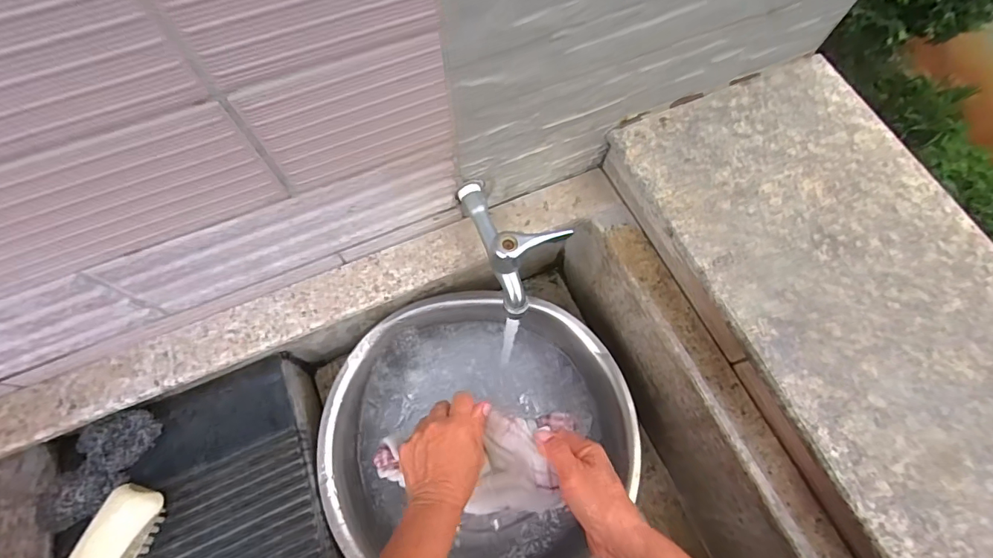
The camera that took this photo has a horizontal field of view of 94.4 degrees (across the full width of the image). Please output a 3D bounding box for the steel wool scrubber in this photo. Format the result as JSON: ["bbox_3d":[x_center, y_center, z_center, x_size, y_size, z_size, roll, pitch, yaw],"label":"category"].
[{"bbox_3d":[-0.386,0.165,0.474,0.053,0.024,0.057,0,69,-1],"label":"steel wool scrubber"}]

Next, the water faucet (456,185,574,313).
[{"bbox_3d":[0.017,-0.041,0.426,0.071,0.083,0.131,-24,71,-8],"label":"water faucet"}]

